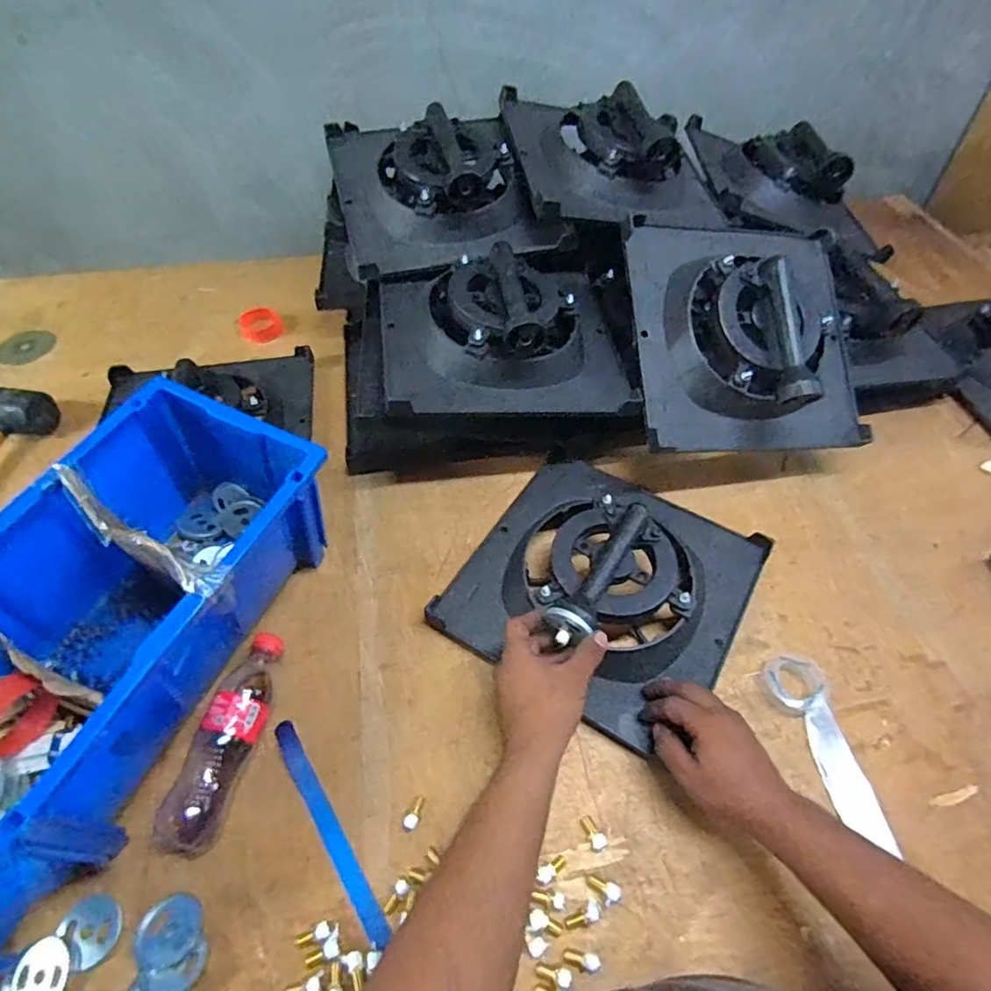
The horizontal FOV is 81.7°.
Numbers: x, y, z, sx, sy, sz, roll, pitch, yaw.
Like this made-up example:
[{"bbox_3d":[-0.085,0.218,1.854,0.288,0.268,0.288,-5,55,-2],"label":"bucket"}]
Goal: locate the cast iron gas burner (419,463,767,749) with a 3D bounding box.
[{"bbox_3d":[0.124,0.077,0.630,0.293,0.099,0.292,27,57,18],"label":"cast iron gas burner"}]

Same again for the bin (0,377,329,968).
[{"bbox_3d":[-0.350,0.127,0.527,0.197,0.191,0.435,19,55,13],"label":"bin"}]

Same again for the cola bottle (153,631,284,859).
[{"bbox_3d":[-0.256,0.226,0.545,0.052,0.051,0.195,10,53,6],"label":"cola bottle"}]

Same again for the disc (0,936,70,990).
[{"bbox_3d":[-0.358,0.376,0.447,0.042,0.010,0.046,17,54,12],"label":"disc"}]

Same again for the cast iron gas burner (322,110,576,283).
[{"bbox_3d":[-0.083,-0.445,0.770,0.296,0.091,0.286,-14,70,-6],"label":"cast iron gas burner"}]

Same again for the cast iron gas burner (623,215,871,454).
[{"bbox_3d":[0.325,-0.223,0.704,0.301,0.099,0.316,-3,78,-14],"label":"cast iron gas burner"}]

